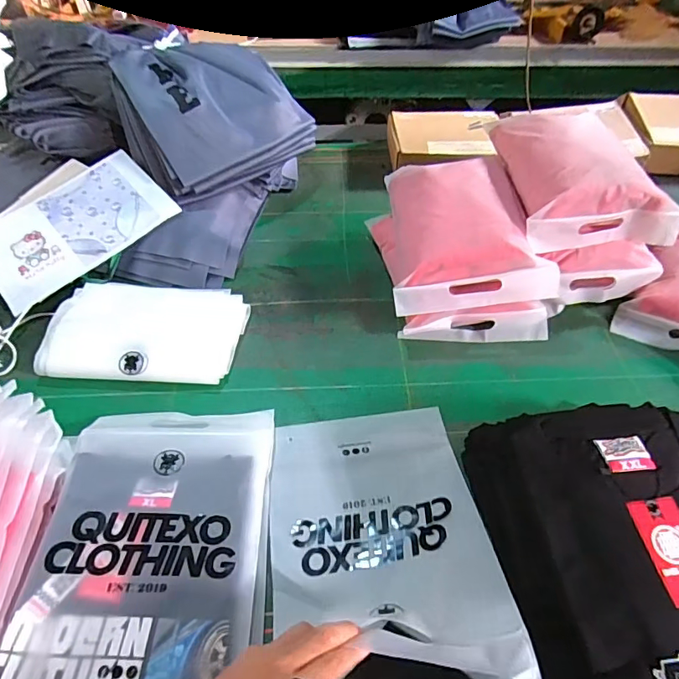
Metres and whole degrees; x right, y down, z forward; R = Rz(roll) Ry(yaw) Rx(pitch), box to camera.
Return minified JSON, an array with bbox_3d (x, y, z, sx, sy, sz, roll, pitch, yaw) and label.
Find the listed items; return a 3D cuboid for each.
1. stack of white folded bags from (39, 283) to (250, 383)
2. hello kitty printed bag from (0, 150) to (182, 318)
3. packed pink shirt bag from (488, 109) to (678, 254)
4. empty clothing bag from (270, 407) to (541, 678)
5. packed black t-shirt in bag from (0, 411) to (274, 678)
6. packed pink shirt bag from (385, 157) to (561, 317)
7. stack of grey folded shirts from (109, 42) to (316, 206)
[{"bbox_3d":[-0.301,-0.009,0.739,0.284,0.055,0.186,4,49,3],"label":"stack of white folded bags"},{"bbox_3d":[-0.482,-0.208,0.861,0.323,0.013,0.215,-39,70,-13],"label":"hello kitty printed bag"},{"bbox_3d":[0.402,-0.280,0.791,0.239,0.098,0.303,0,49,-1],"label":"packed pink shirt bag"},{"bbox_3d":[0.041,0.198,0.535,0.237,0.125,0.331,-3,49,-3],"label":"empty clothing bag"},{"bbox_3d":[-0.207,0.225,0.533,0.241,0.051,0.345,-1,49,-1],"label":"packed black t-shirt in bag"},{"bbox_3d":[0.201,-0.189,0.780,0.241,0.086,0.311,-1,49,-2],"label":"packed pink shirt bag"},{"bbox_3d":[-0.242,-0.451,0.920,0.339,0.115,0.292,-38,96,-25],"label":"stack of grey folded shirts"}]

